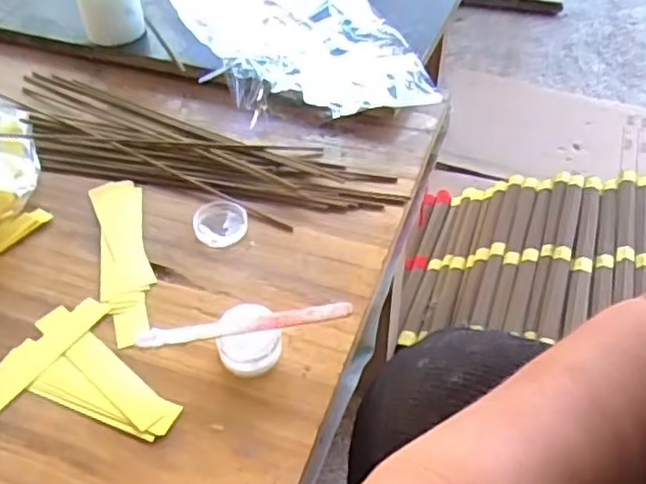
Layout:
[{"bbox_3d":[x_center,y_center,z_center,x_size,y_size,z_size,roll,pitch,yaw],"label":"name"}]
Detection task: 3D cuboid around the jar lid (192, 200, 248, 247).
[{"bbox_3d":[-0.074,-0.015,0.474,0.037,0.006,0.043,4,46,5],"label":"jar lid"}]

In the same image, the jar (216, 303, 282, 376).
[{"bbox_3d":[-0.042,0.058,0.384,0.035,0.028,0.034,-1,46,1],"label":"jar"}]

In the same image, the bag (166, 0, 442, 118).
[{"bbox_3d":[-0.057,-0.237,0.663,0.181,0.042,0.409,-20,49,-18],"label":"bag"}]

